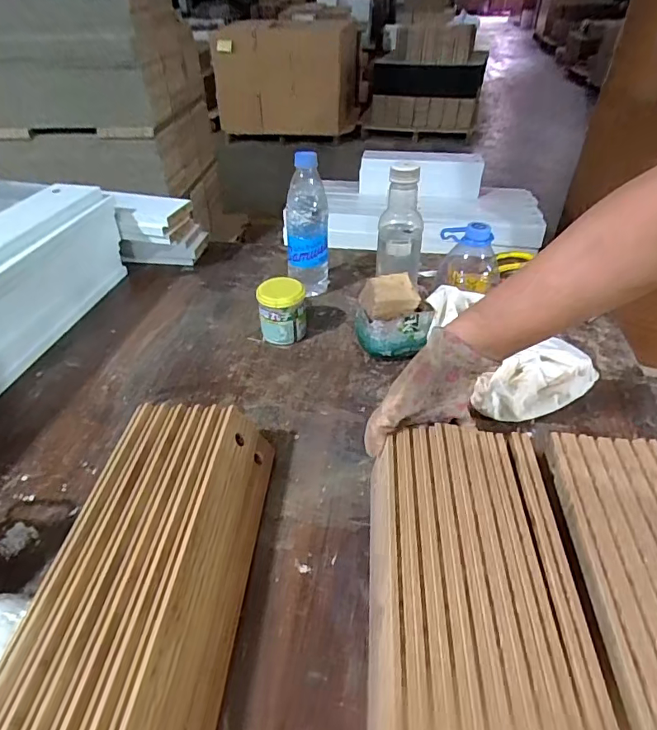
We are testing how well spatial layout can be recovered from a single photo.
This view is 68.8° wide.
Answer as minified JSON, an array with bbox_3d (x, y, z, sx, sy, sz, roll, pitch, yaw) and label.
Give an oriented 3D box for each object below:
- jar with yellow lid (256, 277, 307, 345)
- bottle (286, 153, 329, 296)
[{"bbox_3d":[-0.064,-0.074,0.672,0.064,0.077,0.054,-4,40,-4],"label":"jar with yellow lid"},{"bbox_3d":[-0.030,-0.206,0.732,0.064,0.203,0.059,1,40,2],"label":"bottle"}]

